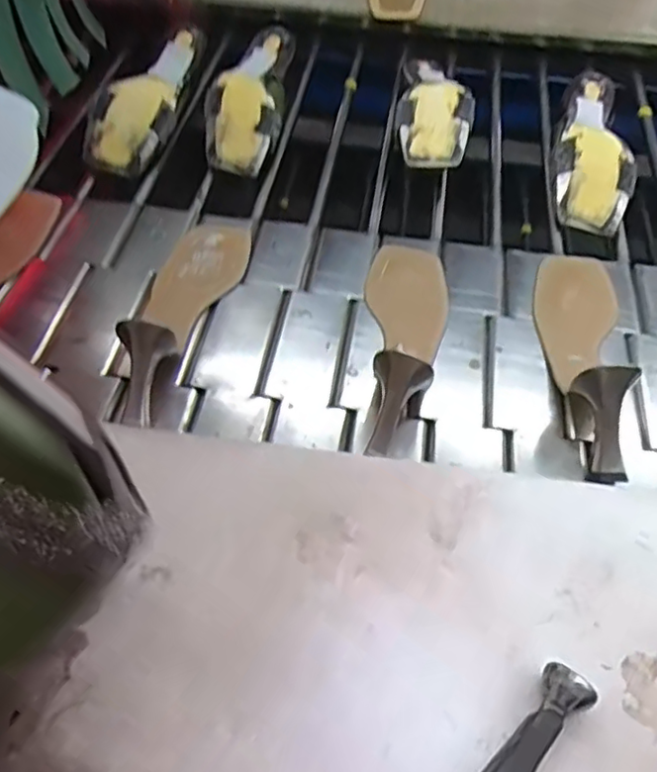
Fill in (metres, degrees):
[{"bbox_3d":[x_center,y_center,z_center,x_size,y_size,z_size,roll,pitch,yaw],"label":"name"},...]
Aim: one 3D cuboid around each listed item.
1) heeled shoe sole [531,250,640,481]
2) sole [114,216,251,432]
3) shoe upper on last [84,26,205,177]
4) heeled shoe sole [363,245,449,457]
[{"bbox_3d":[0.213,-0.033,0.526,0.073,0.072,0.222,13,55,9],"label":"heeled shoe sole"},{"bbox_3d":[-0.131,-0.080,0.572,0.075,0.067,0.252,7,42,5],"label":"sole"},{"bbox_3d":[-0.200,-0.337,0.712,0.075,0.052,0.222,19,69,13],"label":"shoe upper on last"},{"bbox_3d":[0.065,-0.056,0.541,0.077,0.077,0.254,8,54,5],"label":"heeled shoe sole"}]

